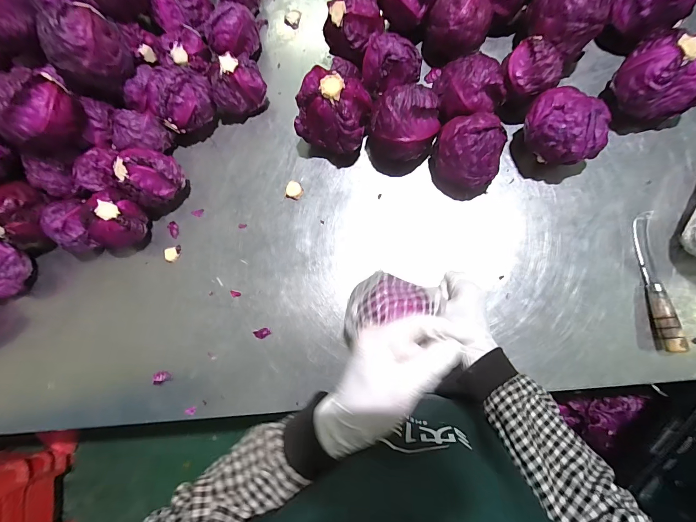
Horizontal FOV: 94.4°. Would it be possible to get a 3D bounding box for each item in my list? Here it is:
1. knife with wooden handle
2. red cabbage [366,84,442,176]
[{"bbox_3d":[0.454,0.027,0.469,0.029,0.036,0.201,-4,81,7],"label":"knife with wooden handle"},{"bbox_3d":[0.085,-0.208,0.505,0.115,0.102,0.099,-40,79,0],"label":"red cabbage"}]

